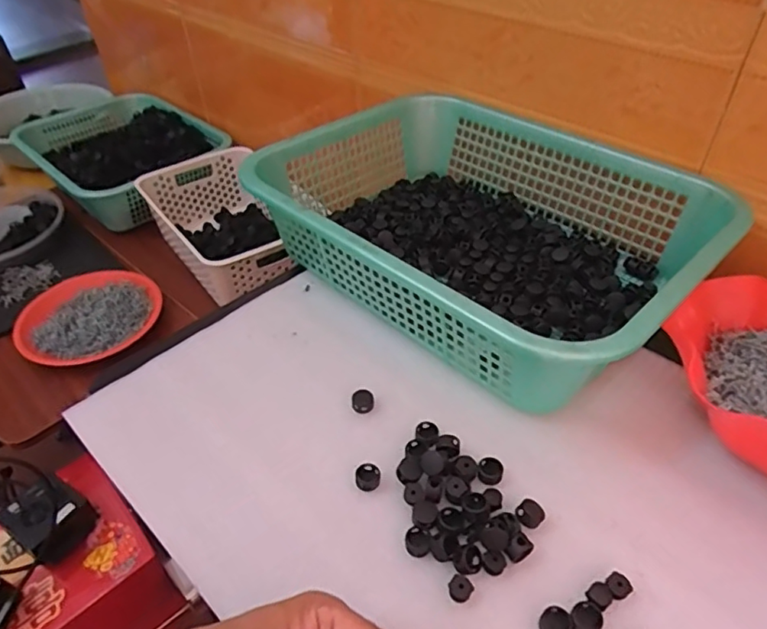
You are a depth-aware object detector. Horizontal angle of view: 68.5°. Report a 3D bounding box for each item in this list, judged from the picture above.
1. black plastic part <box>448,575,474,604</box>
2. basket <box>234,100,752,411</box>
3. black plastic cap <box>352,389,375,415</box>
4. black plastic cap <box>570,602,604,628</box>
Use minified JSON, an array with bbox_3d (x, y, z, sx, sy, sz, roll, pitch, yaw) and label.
[{"bbox_3d":[0.046,0.163,0.334,0.013,0.009,0.013,-1,43,1],"label":"black plastic part"},{"bbox_3d":[0.089,-0.095,0.523,0.377,0.096,0.287,33,54,32],"label":"basket"},{"bbox_3d":[-0.016,0.068,0.438,0.017,0.011,0.016,-1,43,1],"label":"black plastic cap"},{"bbox_3d":[0.116,0.175,0.321,0.017,0.007,0.017,-1,43,1],"label":"black plastic cap"}]

